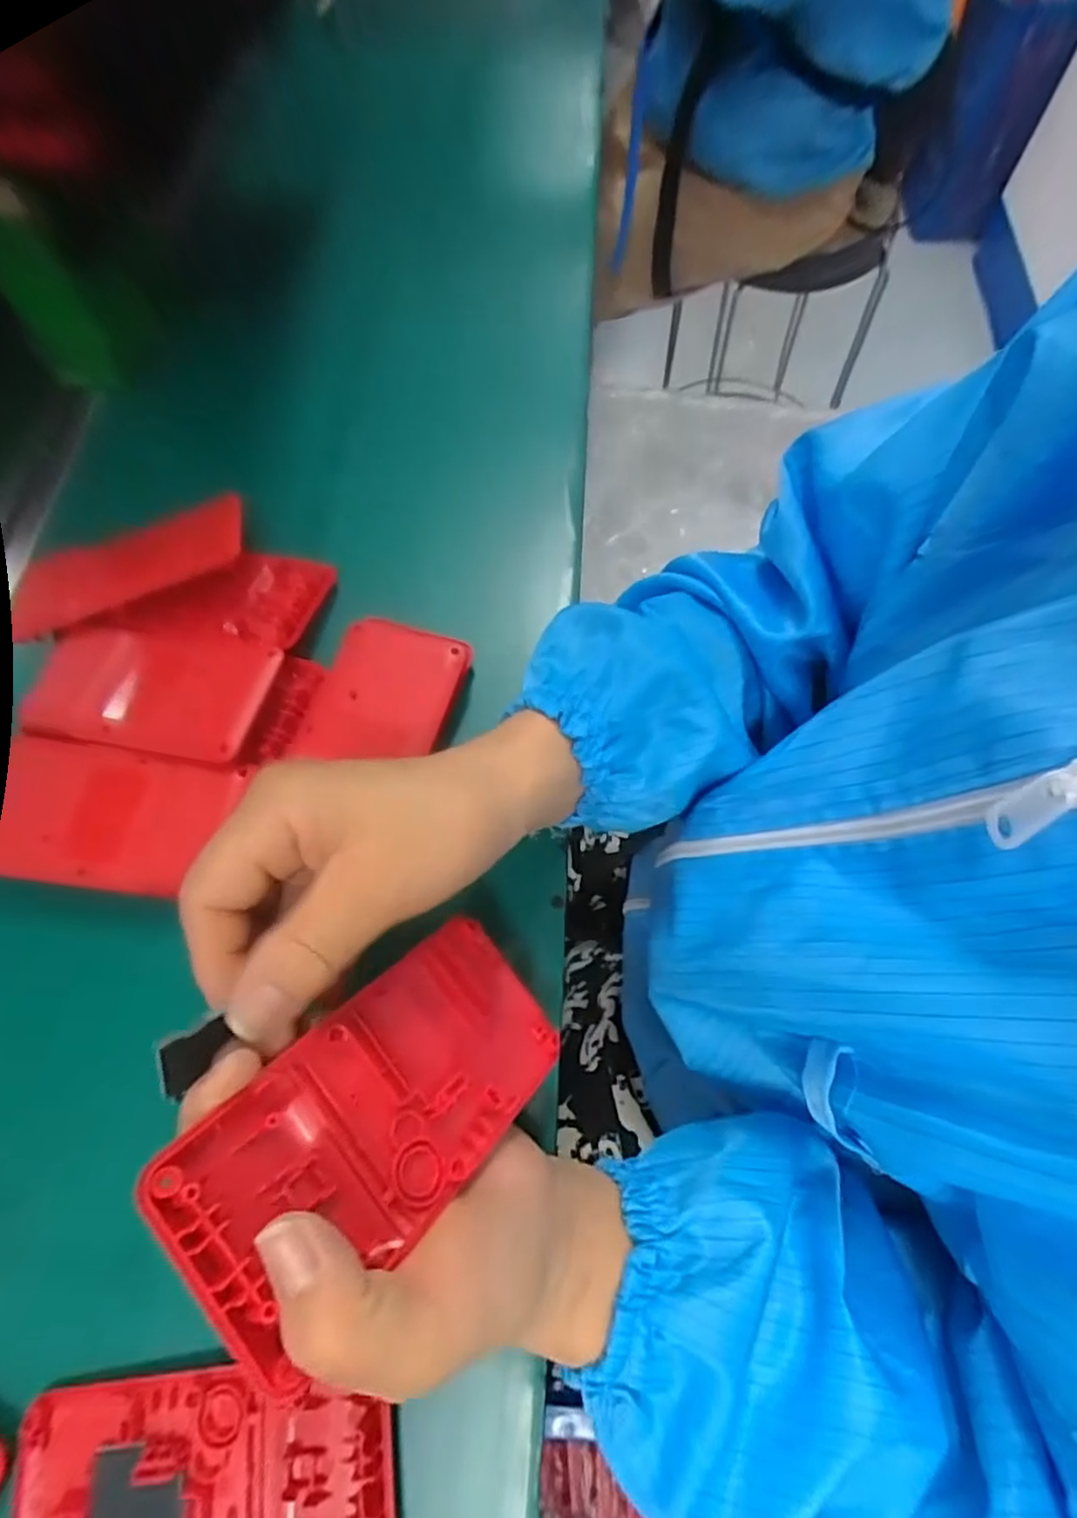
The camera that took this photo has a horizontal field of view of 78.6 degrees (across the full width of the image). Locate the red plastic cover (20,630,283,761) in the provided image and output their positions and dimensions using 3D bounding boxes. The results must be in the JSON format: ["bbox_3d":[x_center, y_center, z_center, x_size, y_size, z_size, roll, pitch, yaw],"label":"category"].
[{"bbox_3d":[-0.183,-0.035,0.307,0.116,0.010,0.061,10,68,7],"label":"red plastic cover"}]

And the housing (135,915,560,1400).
[{"bbox_3d":[-0.042,0.097,0.191,0.060,0.019,0.120,44,36,18],"label":"housing"}]

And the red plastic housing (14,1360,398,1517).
[{"bbox_3d":[-0.106,0.229,0.206,0.119,0.009,0.061,-8,67,0],"label":"red plastic housing"}]

